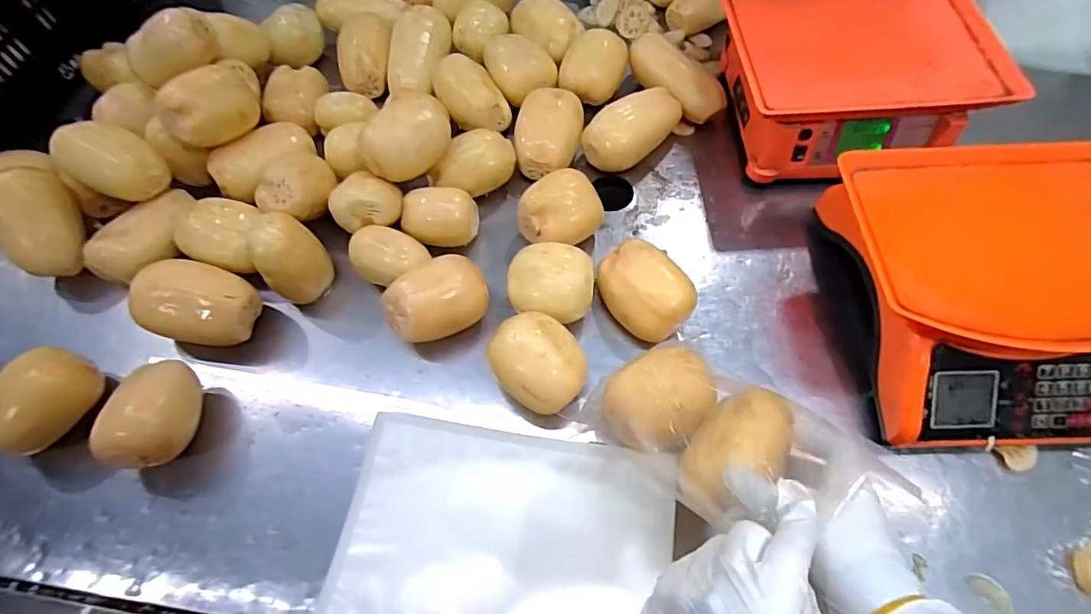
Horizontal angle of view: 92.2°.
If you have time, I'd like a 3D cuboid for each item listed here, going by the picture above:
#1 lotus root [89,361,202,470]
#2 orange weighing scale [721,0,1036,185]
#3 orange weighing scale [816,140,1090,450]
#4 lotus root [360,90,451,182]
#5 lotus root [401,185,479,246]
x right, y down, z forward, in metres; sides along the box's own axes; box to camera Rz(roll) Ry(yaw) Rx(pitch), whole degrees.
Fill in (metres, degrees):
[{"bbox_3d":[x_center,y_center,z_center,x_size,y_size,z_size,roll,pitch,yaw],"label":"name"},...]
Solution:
[{"bbox_3d":[-0.392,0.112,0.534,0.069,0.080,0.104,-9,62,-2],"label":"lotus root"},{"bbox_3d":[0.376,-0.306,0.668,0.291,0.098,0.261,-6,62,0],"label":"orange weighing scale"},{"bbox_3d":[0.448,-0.016,0.524,0.280,0.114,0.288,-5,62,0],"label":"orange weighing scale"},{"bbox_3d":[-0.162,-0.199,0.621,0.107,0.069,0.071,-37,67,-15],"label":"lotus root"},{"bbox_3d":[-0.127,-0.108,0.628,0.085,0.057,0.057,-3,62,1],"label":"lotus root"}]

